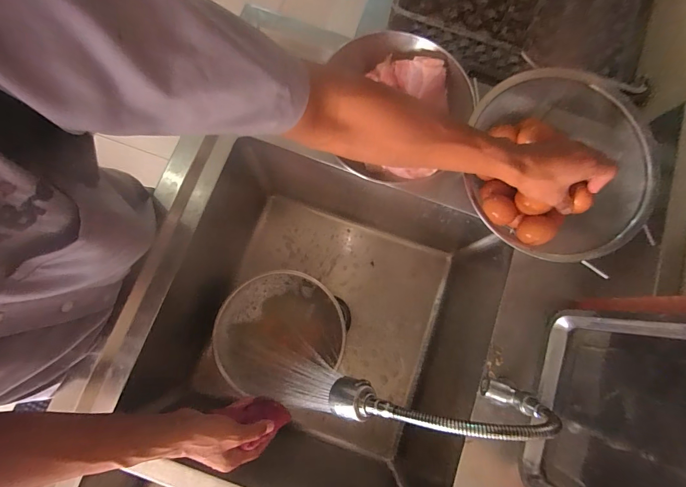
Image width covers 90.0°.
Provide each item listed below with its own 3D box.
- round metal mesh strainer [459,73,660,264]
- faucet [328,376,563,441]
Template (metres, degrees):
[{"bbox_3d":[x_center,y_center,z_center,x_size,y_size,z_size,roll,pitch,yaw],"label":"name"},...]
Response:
[{"bbox_3d":[0.309,-0.106,0.511,0.243,0.084,0.266,4,79,0],"label":"round metal mesh strainer"},{"bbox_3d":[0.120,0.199,0.415,0.270,0.131,0.042,2,79,0],"label":"faucet"}]

